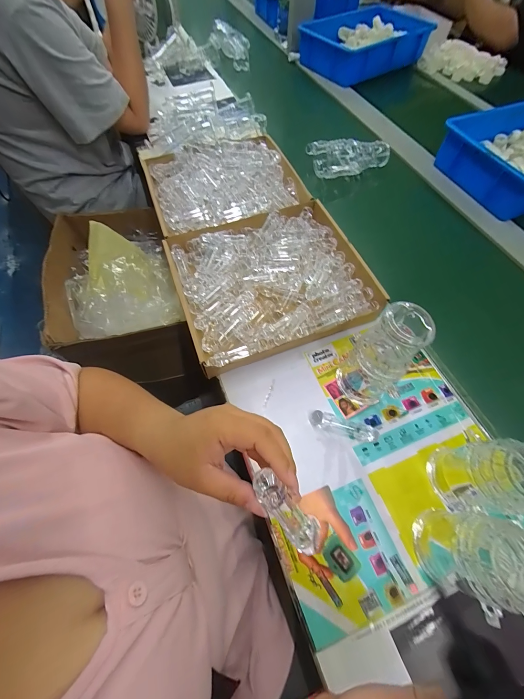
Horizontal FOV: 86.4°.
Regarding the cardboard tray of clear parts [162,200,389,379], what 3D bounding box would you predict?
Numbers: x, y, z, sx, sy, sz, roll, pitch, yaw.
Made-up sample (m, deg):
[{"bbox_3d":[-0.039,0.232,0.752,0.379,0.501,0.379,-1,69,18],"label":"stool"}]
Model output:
[{"bbox_3d":[0.014,-0.127,0.492,0.319,0.050,0.285,-20,65,-10],"label":"cardboard tray of clear parts"}]

